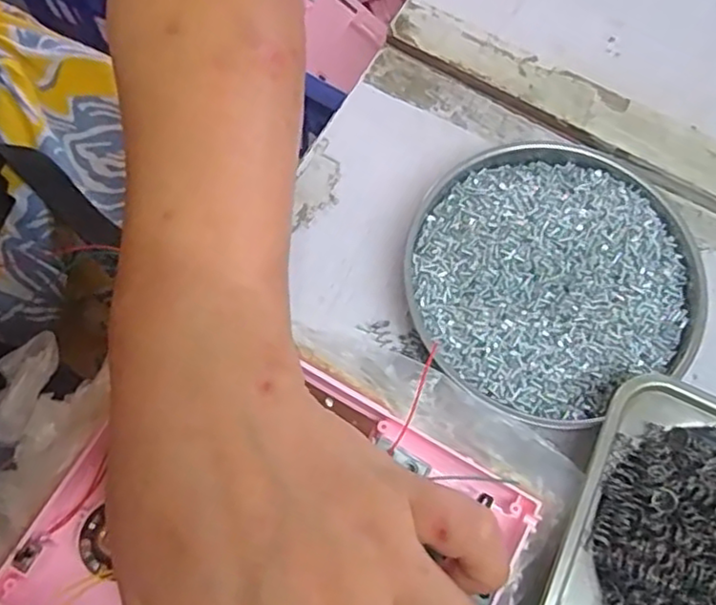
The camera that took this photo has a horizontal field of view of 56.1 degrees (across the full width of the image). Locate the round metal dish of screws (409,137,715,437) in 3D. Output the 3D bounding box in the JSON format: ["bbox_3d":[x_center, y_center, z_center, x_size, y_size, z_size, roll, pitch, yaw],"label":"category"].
[{"bbox_3d":[0.088,-0.013,0.317,0.132,0.022,0.130,0,72,-1],"label":"round metal dish of screws"}]

